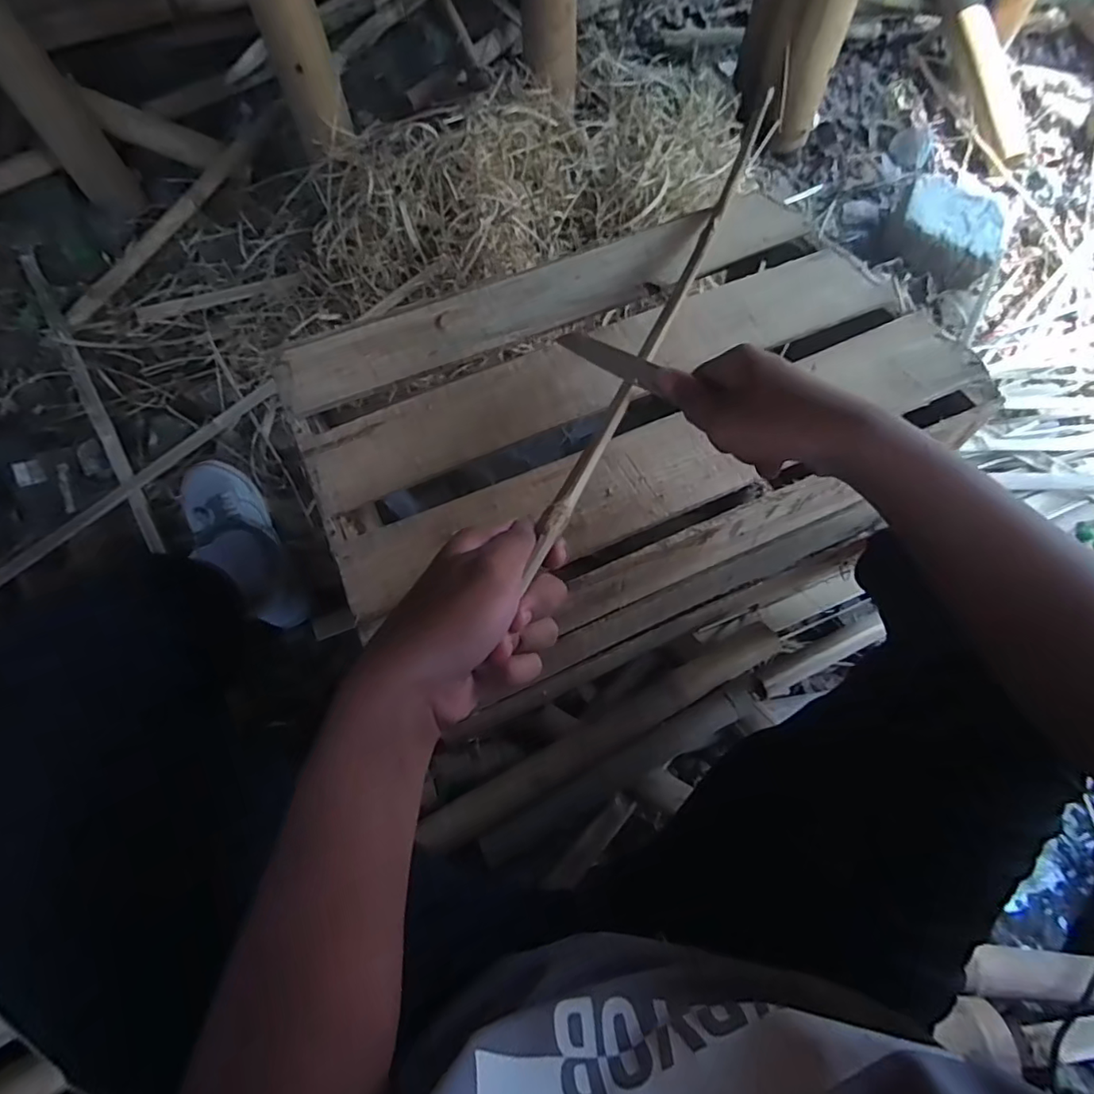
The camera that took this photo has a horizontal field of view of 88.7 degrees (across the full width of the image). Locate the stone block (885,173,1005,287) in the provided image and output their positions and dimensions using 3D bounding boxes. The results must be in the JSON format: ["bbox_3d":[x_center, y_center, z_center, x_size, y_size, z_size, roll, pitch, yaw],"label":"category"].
[{"bbox_3d":[0.813,-0.645,1.155,0.208,0.084,0.203,28,68,11],"label":"stone block"}]

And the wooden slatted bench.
[{"bbox_3d":[0.070,-0.085,0.680,0.597,0.362,0.388,-18,67,-9],"label":"wooden slatted bench"}]

